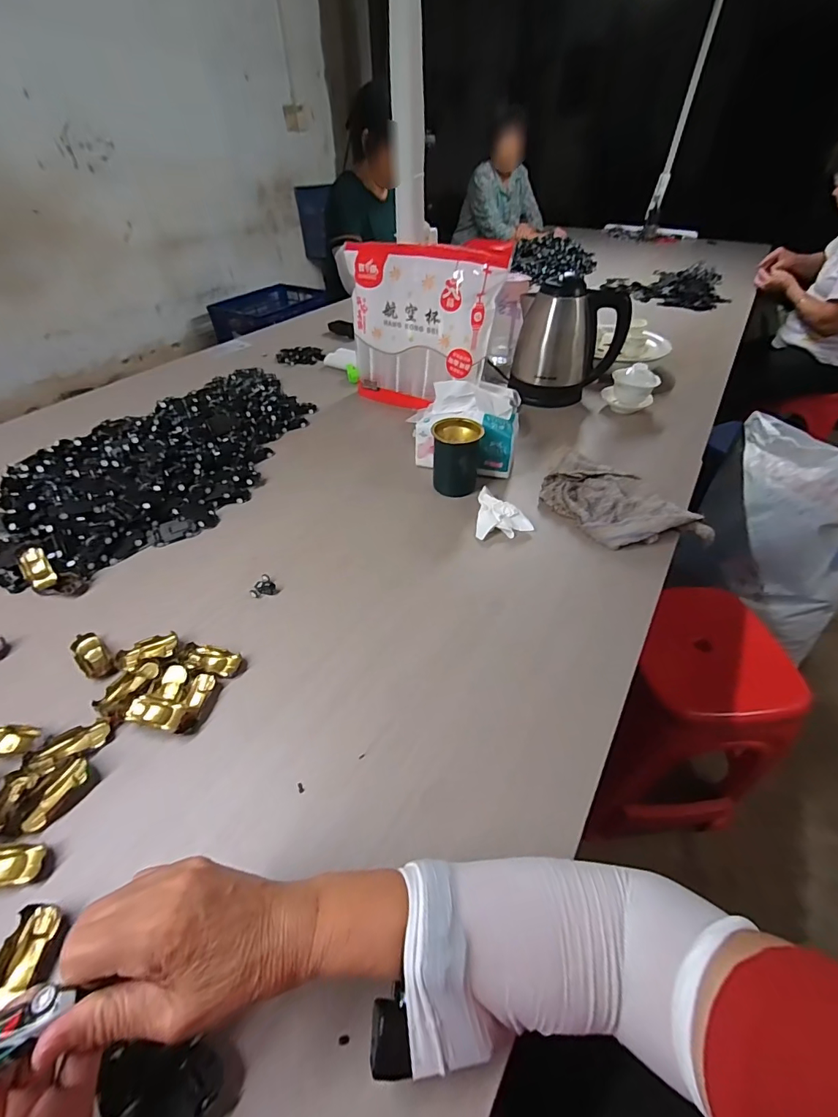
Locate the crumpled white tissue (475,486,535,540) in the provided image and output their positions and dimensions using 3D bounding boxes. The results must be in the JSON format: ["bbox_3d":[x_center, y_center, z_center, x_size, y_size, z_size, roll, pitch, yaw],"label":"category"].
[{"bbox_3d":[0.125,-0.064,0.638,0.078,0.030,0.084,4,46,3],"label":"crumpled white tissue"}]

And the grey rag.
[{"bbox_3d":[0.293,-0.075,0.631,0.246,0.045,0.130,28,52,24],"label":"grey rag"}]

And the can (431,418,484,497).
[{"bbox_3d":[0.058,-0.160,0.682,0.074,0.096,0.072,0,46,0],"label":"can"}]

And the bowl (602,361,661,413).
[{"bbox_3d":[0.434,-0.348,0.883,0.073,0.080,0.079,-19,49,-18],"label":"bowl"}]

